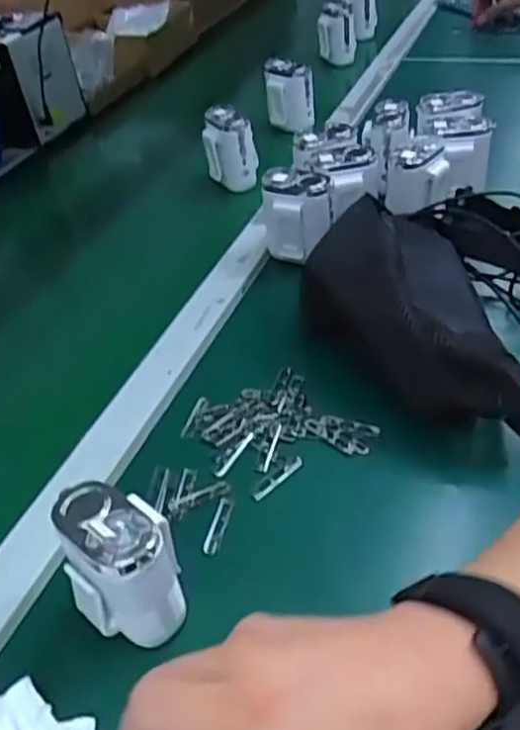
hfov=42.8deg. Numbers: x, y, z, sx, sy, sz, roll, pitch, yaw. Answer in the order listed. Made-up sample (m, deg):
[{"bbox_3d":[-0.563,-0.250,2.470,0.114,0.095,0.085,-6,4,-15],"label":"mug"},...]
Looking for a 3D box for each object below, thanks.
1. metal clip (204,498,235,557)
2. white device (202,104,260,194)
[{"bbox_3d":[-0.027,0.104,0.433,0.010,0.004,0.042,9,43,15],"label":"metal clip"},{"bbox_3d":[-0.035,-0.254,0.784,0.060,0.088,0.043,-10,41,0],"label":"white device"}]

